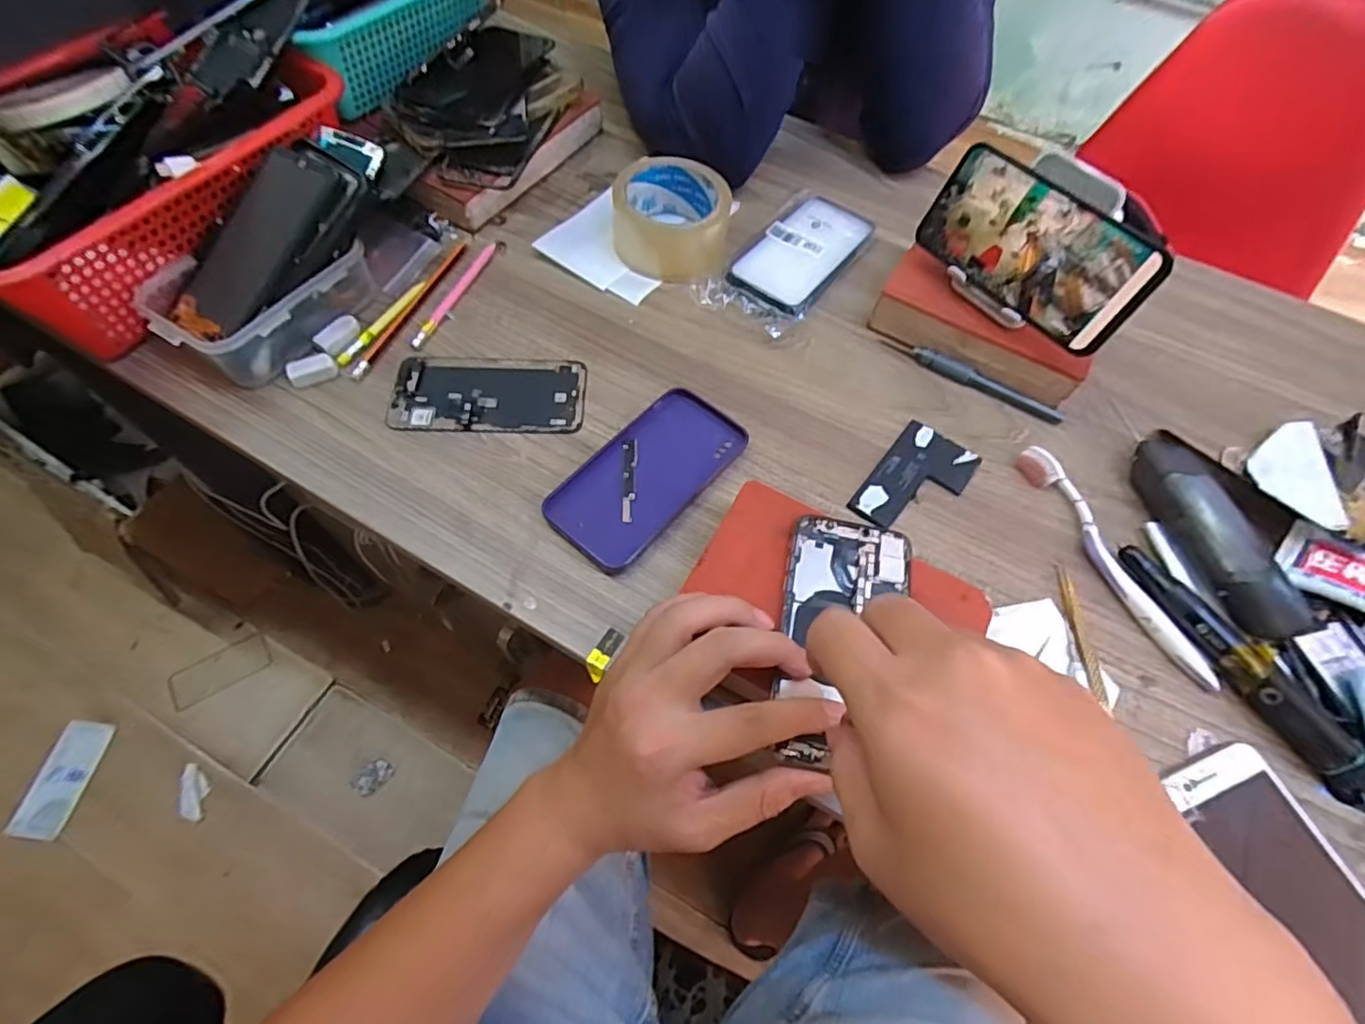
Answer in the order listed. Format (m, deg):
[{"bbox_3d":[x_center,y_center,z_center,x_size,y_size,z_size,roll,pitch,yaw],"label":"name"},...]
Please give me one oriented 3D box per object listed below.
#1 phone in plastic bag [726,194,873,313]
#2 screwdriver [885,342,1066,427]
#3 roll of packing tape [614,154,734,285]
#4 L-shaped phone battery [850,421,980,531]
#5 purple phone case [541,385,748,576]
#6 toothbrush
[{"bbox_3d":[0.105,-0.226,0.534,0.073,0.009,0.143,35,65,15],"label":"phone in plastic bag"},{"bbox_3d":[0.226,-0.105,0.480,0.142,0.012,0.013,29,64,13],"label":"screwdriver"},{"bbox_3d":[-0.009,-0.249,0.521,0.093,0.053,0.090,1,61,-2],"label":"roll of packing tape"},{"bbox_3d":[0.165,-0.021,0.433,0.056,0.007,0.095,36,65,16],"label":"L-shaped phone battery"},{"bbox_3d":[-0.023,-0.026,0.427,0.073,0.010,0.145,38,66,17],"label":"purple phone case"},{"bbox_3d":[0.281,0.029,0.402,0.022,0.014,0.178,-18,63,-12],"label":"toothbrush"}]

